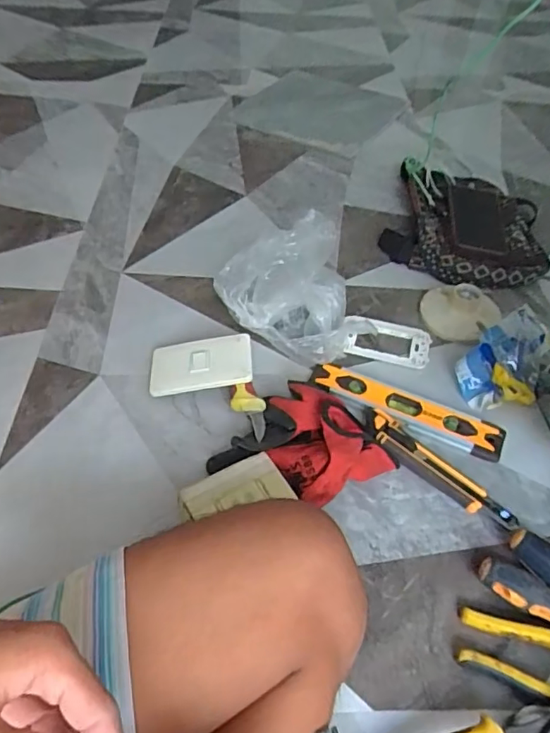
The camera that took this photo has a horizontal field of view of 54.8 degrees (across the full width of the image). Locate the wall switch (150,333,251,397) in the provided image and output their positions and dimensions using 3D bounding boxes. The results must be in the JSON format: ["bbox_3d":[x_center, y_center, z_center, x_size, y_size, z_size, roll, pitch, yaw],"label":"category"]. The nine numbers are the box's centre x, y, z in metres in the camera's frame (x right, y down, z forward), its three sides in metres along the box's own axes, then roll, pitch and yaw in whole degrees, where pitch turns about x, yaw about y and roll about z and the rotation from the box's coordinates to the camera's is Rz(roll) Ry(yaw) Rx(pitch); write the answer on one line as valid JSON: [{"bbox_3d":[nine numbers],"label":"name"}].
[{"bbox_3d":[-0.085,-0.004,0.612,0.116,0.015,0.066,-9,55,4],"label":"wall switch"}]

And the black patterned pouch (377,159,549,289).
[{"bbox_3d":[0.293,-0.214,0.814,0.239,0.054,0.260,18,50,13],"label":"black patterned pouch"}]

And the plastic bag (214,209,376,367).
[{"bbox_3d":[0.034,-0.078,0.616,0.160,0.155,0.143,-32,57,-27],"label":"plastic bag"}]

